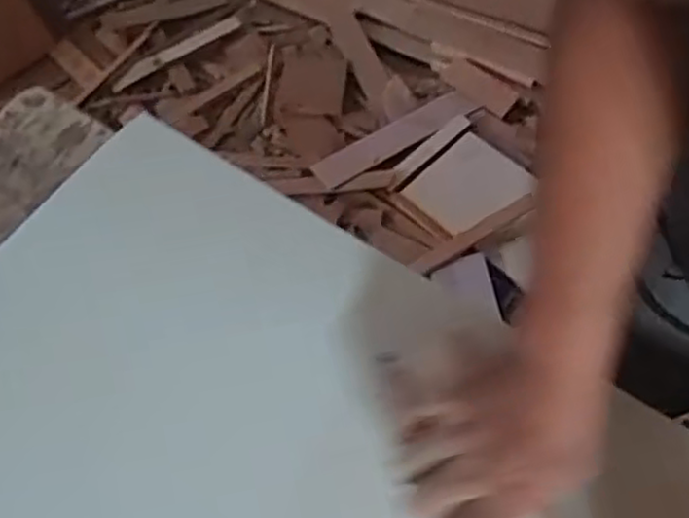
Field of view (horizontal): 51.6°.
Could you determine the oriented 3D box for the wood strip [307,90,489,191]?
[{"bbox_3d":[0.114,-0.283,1.625,0.397,0.017,0.084,-29,62,-8],"label":"wood strip"}]

